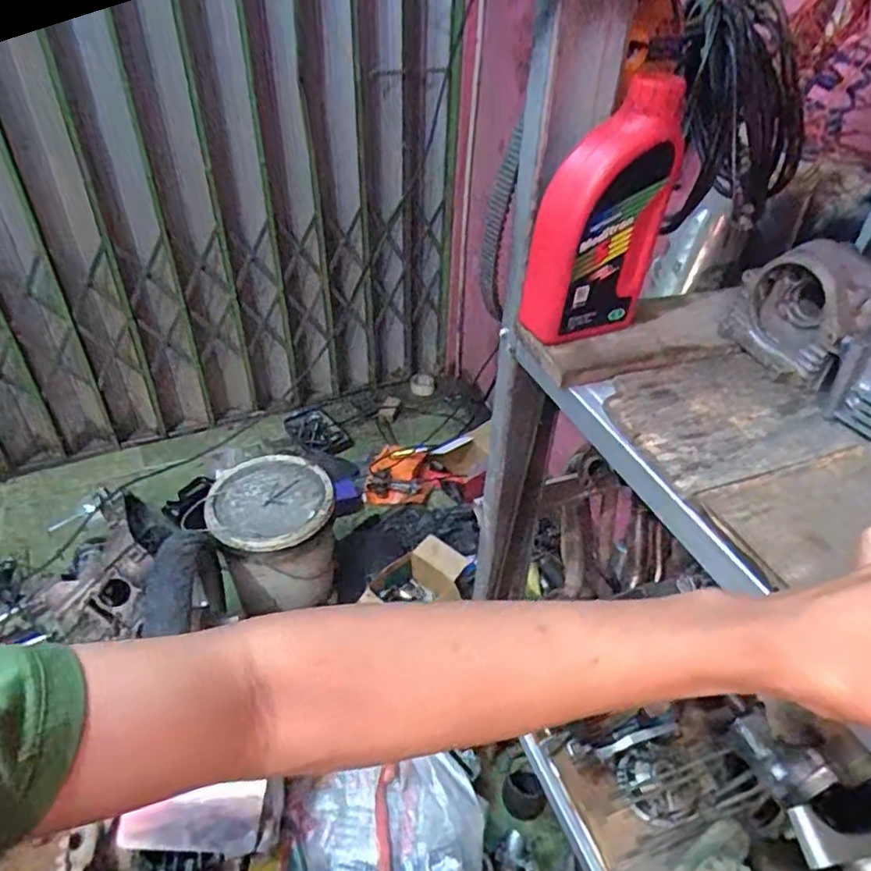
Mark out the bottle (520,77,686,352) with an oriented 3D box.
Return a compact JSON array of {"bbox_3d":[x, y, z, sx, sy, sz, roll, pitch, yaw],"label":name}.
[{"bbox_3d":[0.145,-0.193,0.563,0.109,0.212,0.060,-15,43,-20],"label":"bottle"}]

